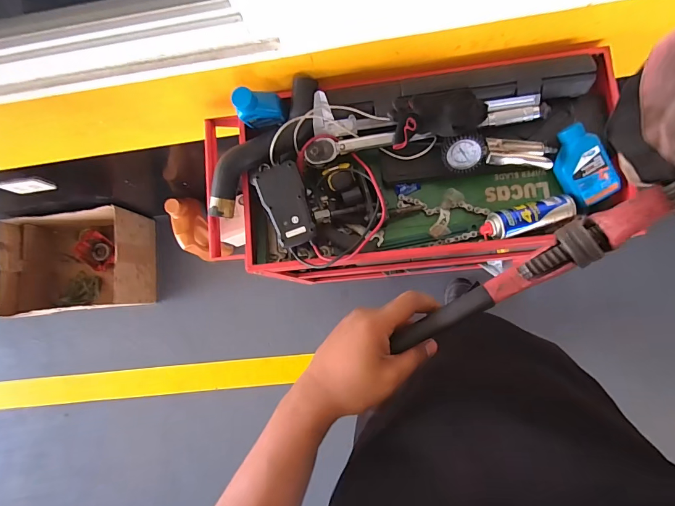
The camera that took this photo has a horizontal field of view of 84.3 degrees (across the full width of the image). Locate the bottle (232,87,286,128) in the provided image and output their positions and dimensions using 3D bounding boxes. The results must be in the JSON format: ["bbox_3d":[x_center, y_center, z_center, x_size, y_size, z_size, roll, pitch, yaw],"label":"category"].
[{"bbox_3d":[-0.142,-0.270,0.694,0.080,0.114,0.049,-9,82,5],"label":"bottle"}]

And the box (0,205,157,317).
[{"bbox_3d":[-0.976,0.042,1.431,0.460,0.307,0.364,-4,83,5],"label":"box"}]

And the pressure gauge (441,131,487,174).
[{"bbox_3d":[0.225,-0.181,0.671,0.072,0.038,0.069,3,122,12],"label":"pressure gauge"}]

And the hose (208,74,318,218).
[{"bbox_3d":[-0.132,-0.193,0.688,0.085,0.046,0.310,40,89,9],"label":"hose"}]

